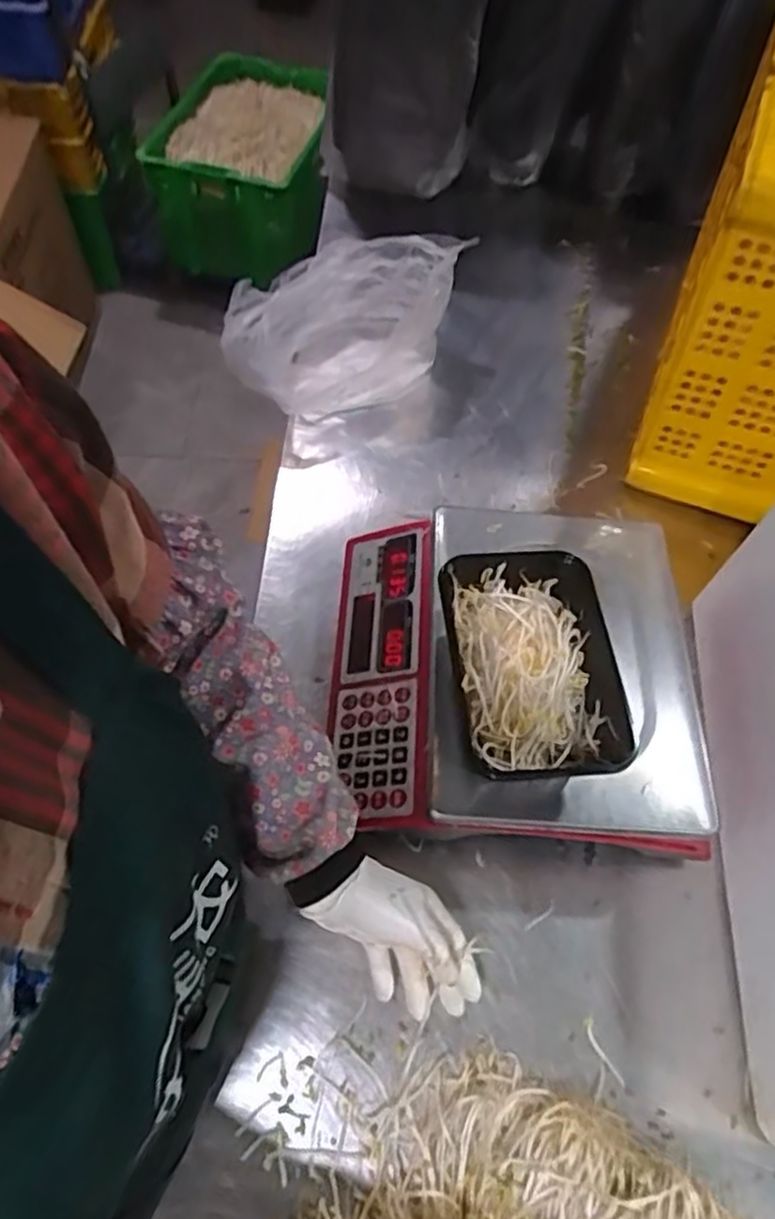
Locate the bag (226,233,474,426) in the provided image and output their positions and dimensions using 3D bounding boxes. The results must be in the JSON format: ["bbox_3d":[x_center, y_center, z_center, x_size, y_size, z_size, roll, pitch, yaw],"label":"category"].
[{"bbox_3d":[-0.056,-0.337,0.873,0.223,0.128,0.267,19,59,8],"label":"bag"}]

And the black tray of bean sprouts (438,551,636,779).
[{"bbox_3d":[0.110,0.042,0.553,0.124,0.053,0.179,-2,59,-5],"label":"black tray of bean sprouts"}]

